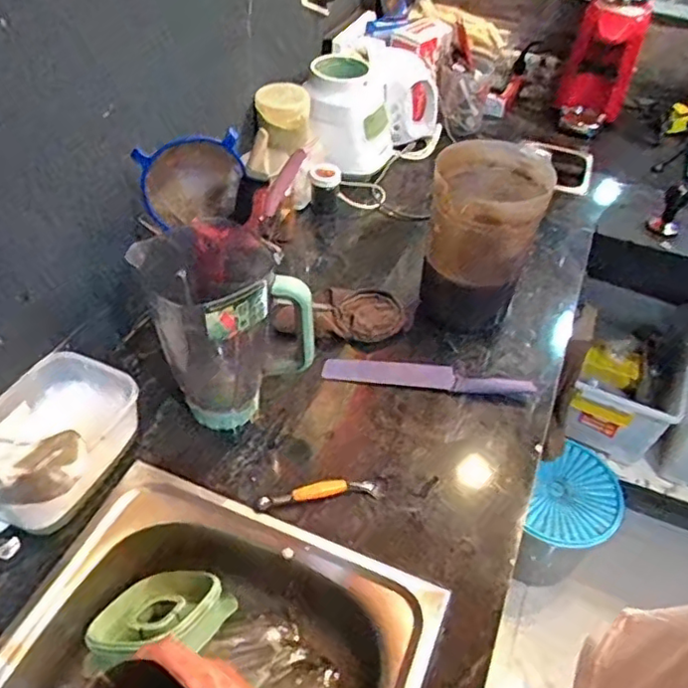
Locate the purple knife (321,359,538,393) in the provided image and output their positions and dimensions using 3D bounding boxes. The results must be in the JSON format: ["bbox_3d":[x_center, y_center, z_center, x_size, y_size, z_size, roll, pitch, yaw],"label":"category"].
[{"bbox_3d":[0.117,0.043,0.885,0.288,0.014,0.038,6,46,1],"label":"purple knife"}]

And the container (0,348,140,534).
[{"bbox_3d":[-0.349,0.110,0.738,0.132,0.081,0.200,20,48,14],"label":"container"}]

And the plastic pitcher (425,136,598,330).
[{"bbox_3d":[0.195,-0.138,0.908,0.149,0.244,0.152,6,46,1],"label":"plastic pitcher"}]

